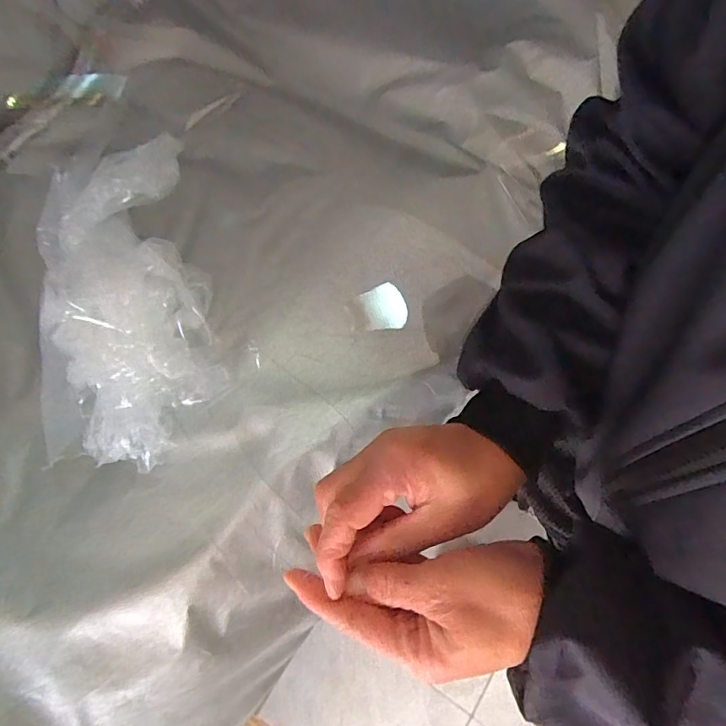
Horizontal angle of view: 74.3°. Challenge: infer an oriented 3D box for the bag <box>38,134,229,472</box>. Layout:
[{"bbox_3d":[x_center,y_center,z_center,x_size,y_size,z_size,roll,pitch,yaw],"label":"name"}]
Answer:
[{"bbox_3d":[-0.198,-0.056,0.403,0.122,0.074,0.266,-5,83,1],"label":"bag"}]

